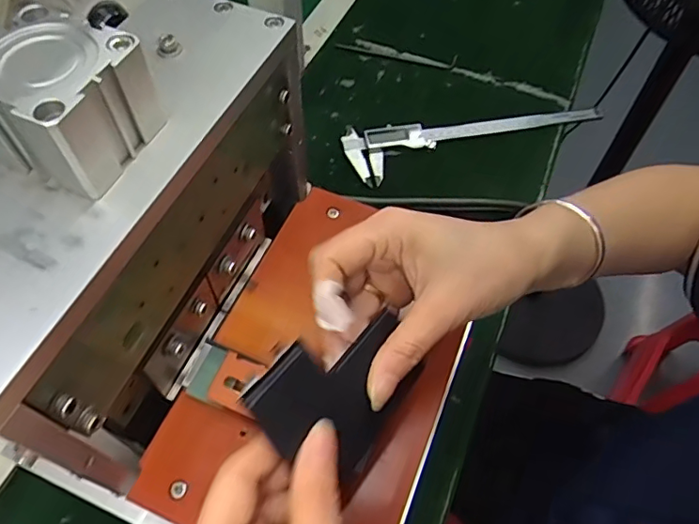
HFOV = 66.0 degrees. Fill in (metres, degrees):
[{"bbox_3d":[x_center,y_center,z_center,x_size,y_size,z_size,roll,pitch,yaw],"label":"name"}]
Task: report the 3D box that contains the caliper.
[{"bbox_3d":[0.139,-0.140,0.571,0.289,0.017,0.066,-15,60,-11],"label":"caliper"}]

